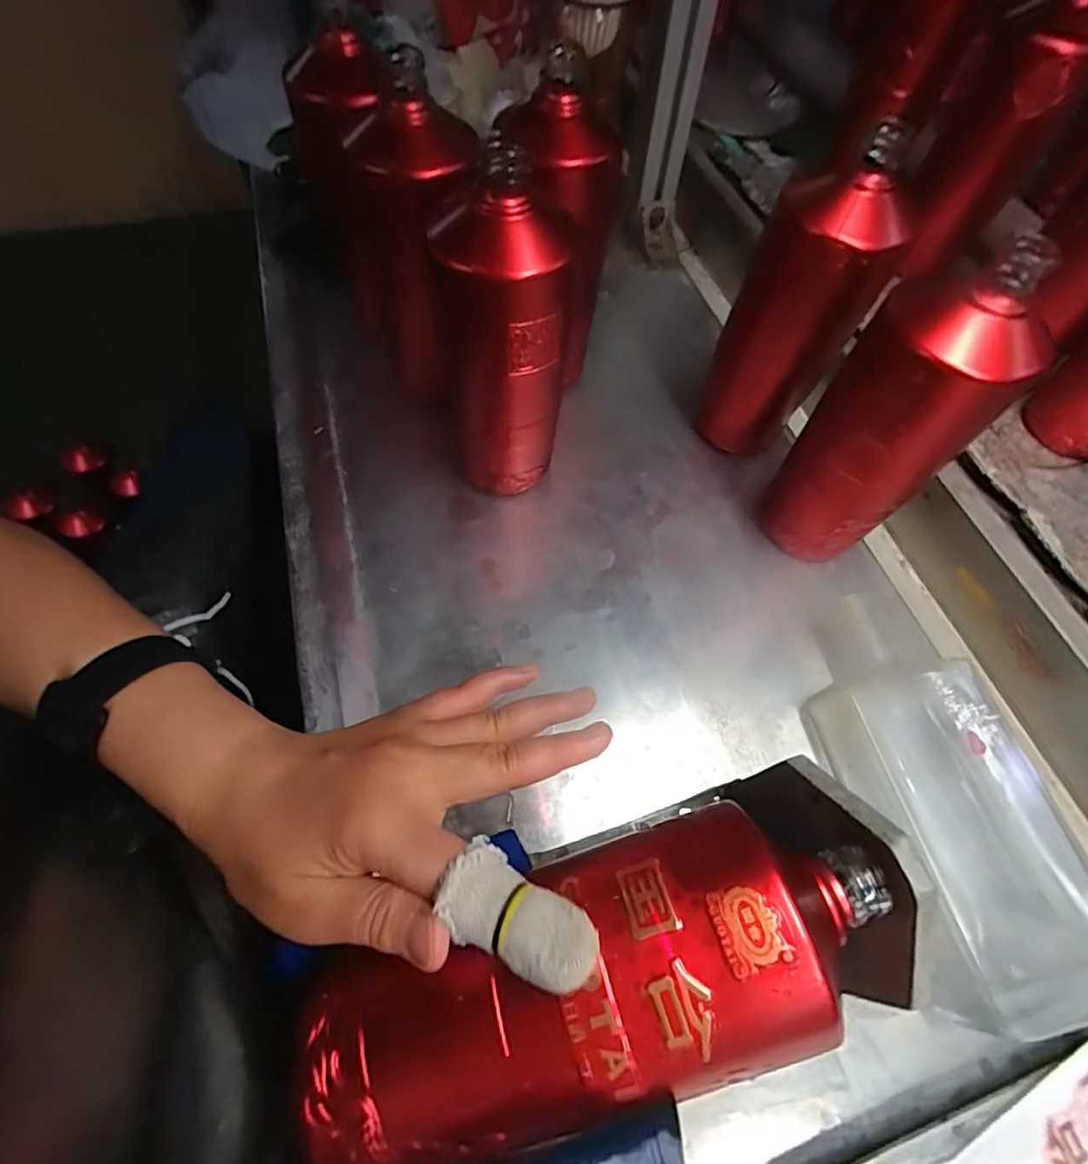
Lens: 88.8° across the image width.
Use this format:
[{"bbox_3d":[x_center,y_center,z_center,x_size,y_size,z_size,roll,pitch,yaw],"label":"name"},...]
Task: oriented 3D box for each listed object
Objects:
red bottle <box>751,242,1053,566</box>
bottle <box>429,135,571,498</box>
[{"bbox_3d":[0.207,-0.090,0.347,0.064,0.206,0.064,0,61,-3],"label":"red bottle"},{"bbox_3d":[-0.026,-0.131,0.359,0.074,0.213,0.059,-5,61,-5],"label":"bottle"}]

